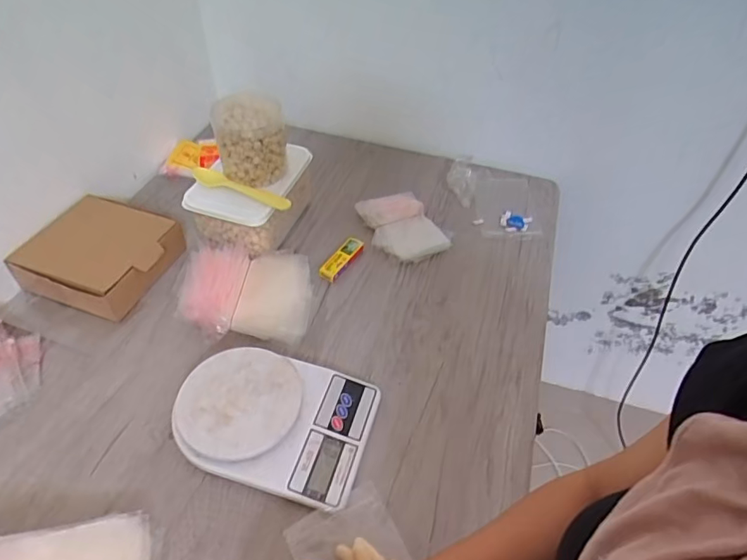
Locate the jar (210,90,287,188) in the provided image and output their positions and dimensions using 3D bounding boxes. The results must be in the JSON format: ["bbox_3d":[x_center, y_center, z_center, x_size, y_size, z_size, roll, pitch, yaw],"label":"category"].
[{"bbox_3d":[-0.175,-0.201,0.709,0.096,0.112,0.079,-11,49,-13],"label":"jar"}]

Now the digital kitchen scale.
[{"bbox_3d":[-0.111,0.154,0.560,0.212,0.039,0.155,13,48,9],"label":"digital kitchen scale"}]

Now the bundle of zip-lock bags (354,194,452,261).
[{"bbox_3d":[0.047,-0.086,0.797,0.115,0.032,0.137,-22,52,-22],"label":"bundle of zip-lock bags"}]

